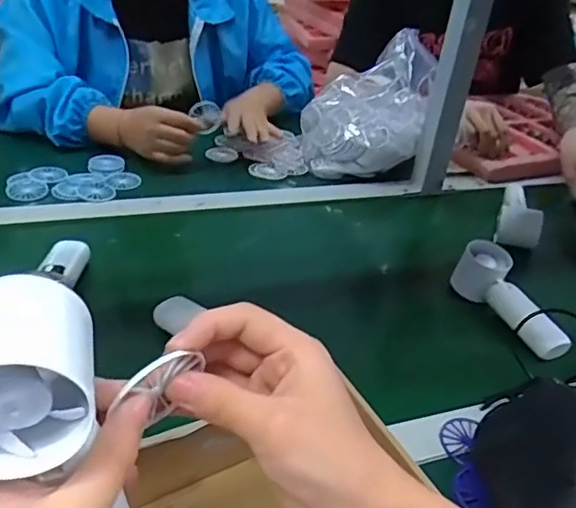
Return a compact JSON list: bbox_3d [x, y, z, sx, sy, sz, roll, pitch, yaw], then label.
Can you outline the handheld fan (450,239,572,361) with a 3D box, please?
[{"bbox_3d":[0.250,0.047,0.646,0.048,0.055,0.150,-11,38,-25],"label":"handheld fan"}]

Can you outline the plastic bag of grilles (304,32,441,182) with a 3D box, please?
[{"bbox_3d":[0.122,-0.244,0.947,0.187,0.175,0.198,9,34,3],"label":"plastic bag of grilles"}]

